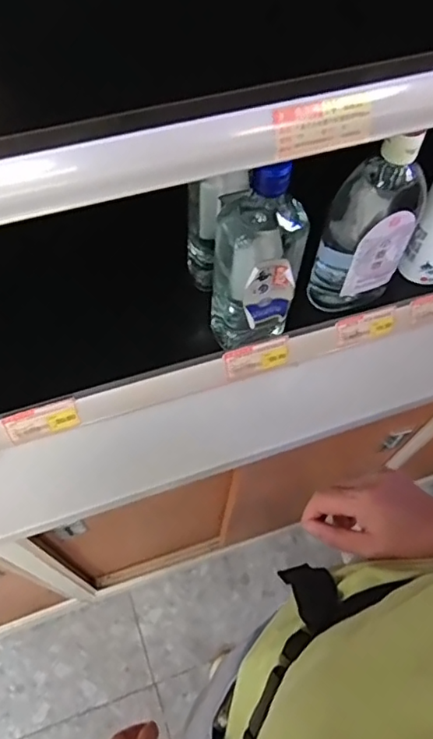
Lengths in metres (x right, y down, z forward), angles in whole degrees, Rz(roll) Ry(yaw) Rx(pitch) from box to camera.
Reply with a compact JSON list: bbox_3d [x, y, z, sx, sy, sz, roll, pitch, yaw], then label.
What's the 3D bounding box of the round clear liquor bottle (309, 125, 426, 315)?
[{"bbox_3d":[0.153,-0.145,0.549,0.080,0.205,0.087,1,61,-2],"label":"round clear liquor bottle"}]

